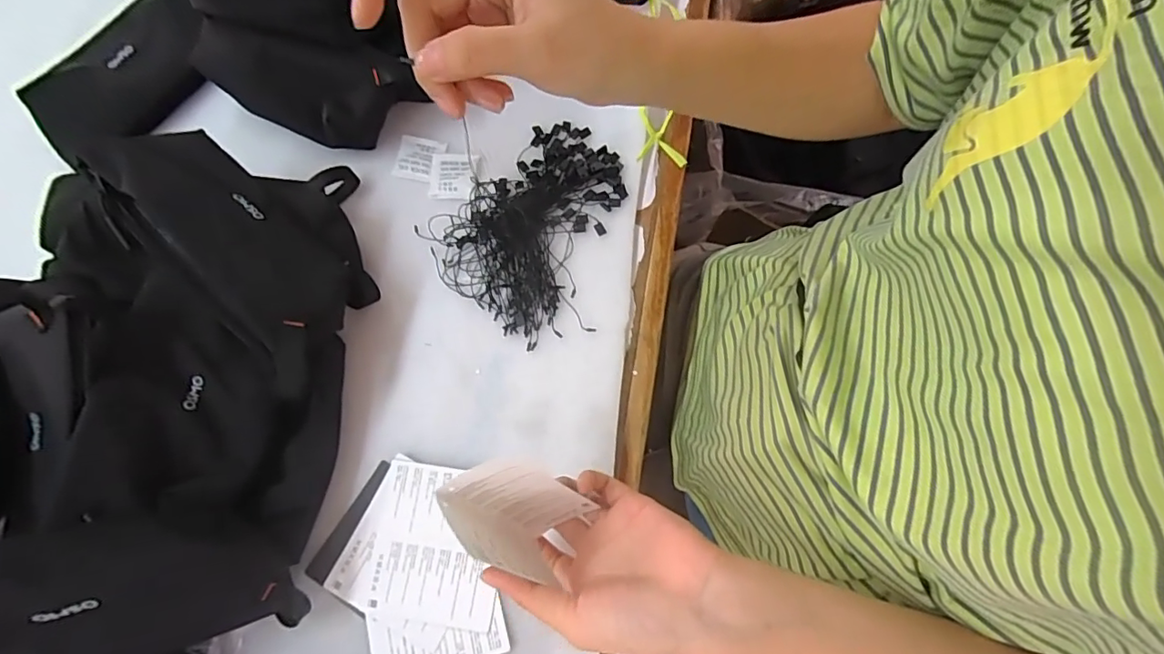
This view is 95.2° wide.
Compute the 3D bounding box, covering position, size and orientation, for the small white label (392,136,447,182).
[{"bbox_3d":[-0.140,-0.144,0.456,0.040,0.004,0.038,12,79,5],"label":"small white label"}]

